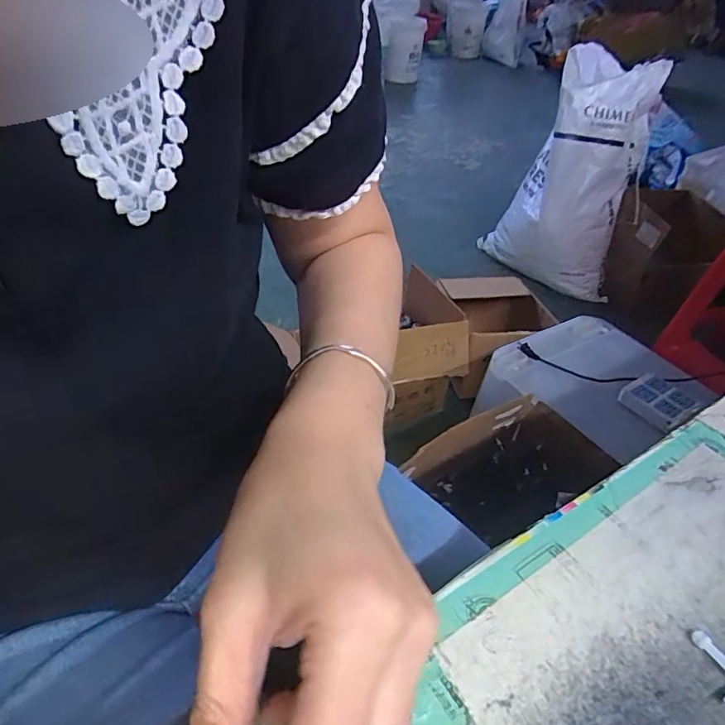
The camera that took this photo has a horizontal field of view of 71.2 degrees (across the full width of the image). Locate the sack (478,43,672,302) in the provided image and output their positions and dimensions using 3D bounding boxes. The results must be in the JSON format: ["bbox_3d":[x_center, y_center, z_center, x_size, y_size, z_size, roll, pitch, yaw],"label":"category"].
[{"bbox_3d":[0.640,-0.576,1.585,0.302,0.646,0.375,-4,42,-8],"label":"sack"}]

